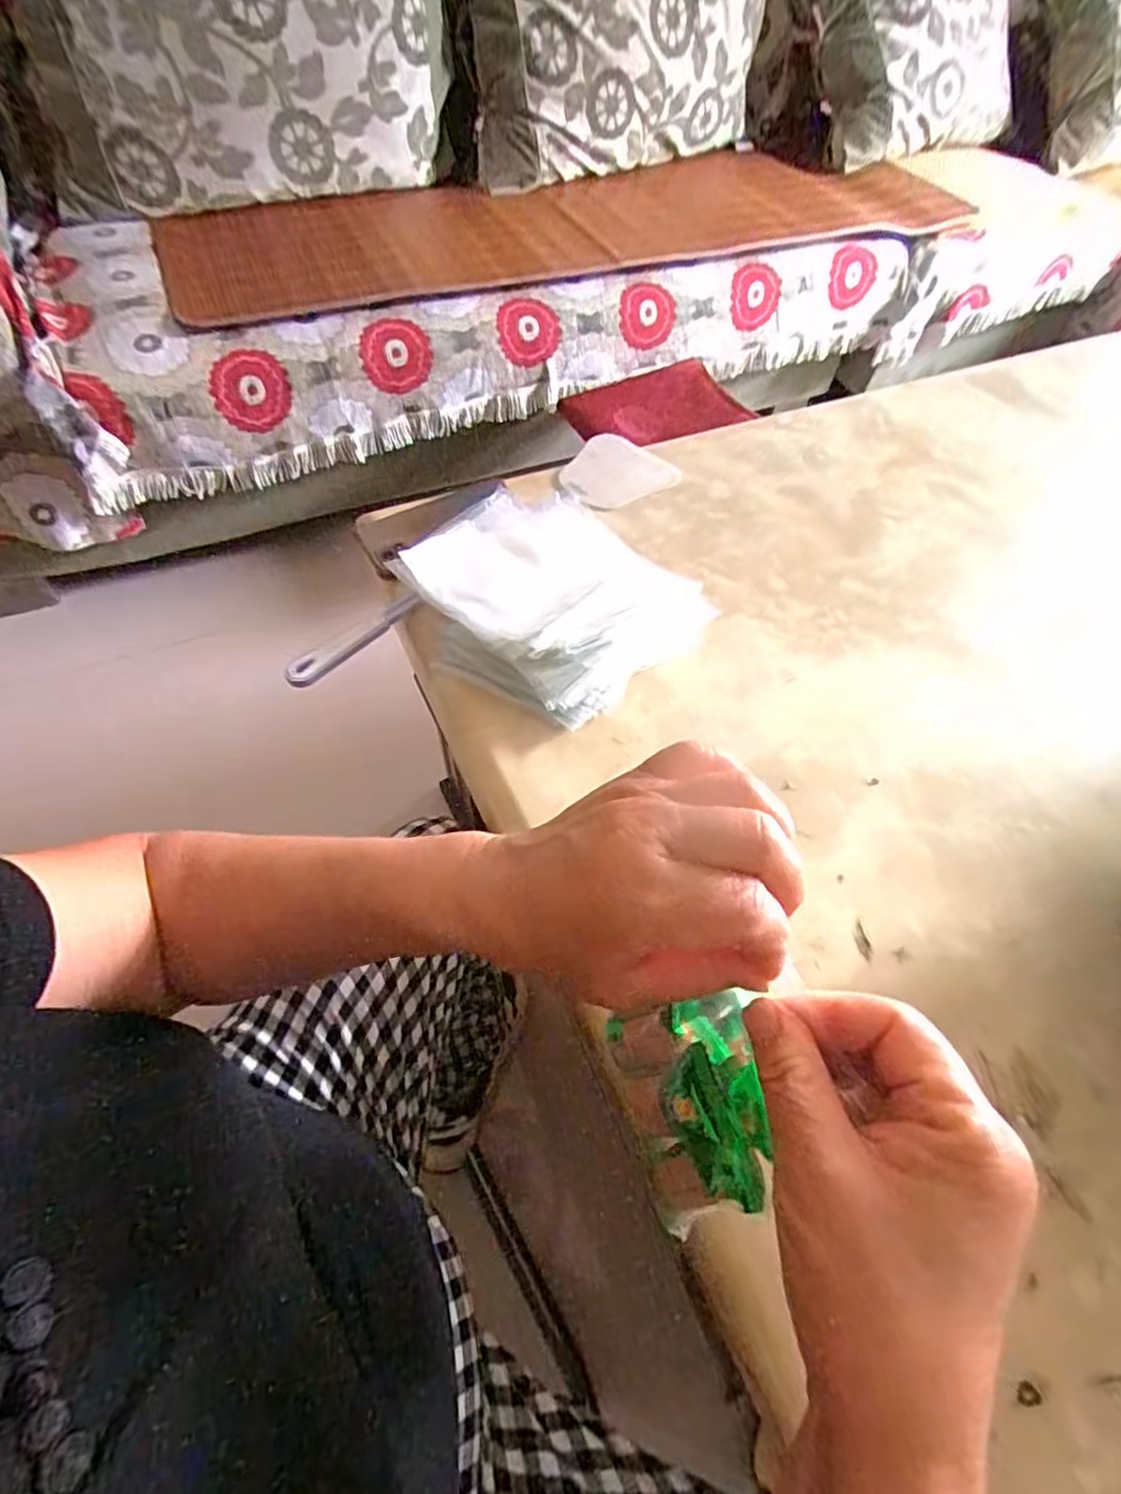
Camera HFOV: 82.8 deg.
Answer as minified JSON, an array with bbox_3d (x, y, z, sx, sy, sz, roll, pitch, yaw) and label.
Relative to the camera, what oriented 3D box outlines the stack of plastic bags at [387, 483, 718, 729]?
[{"bbox_3d":[-0.006,-0.130,0.557,0.230,0.056,0.201,35,61,17],"label":"stack of plastic bags"}]

